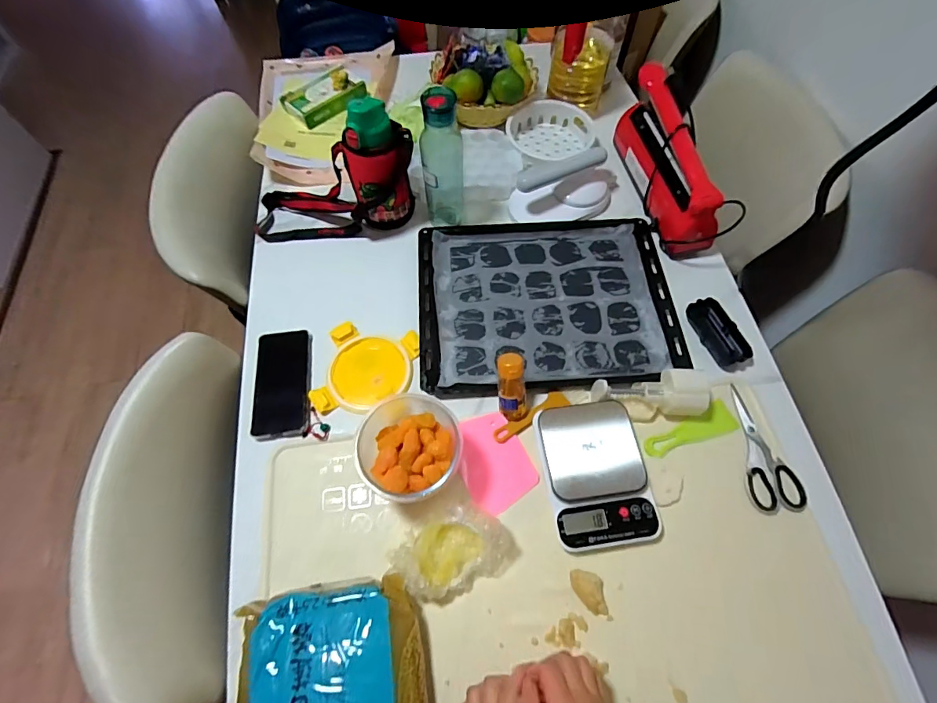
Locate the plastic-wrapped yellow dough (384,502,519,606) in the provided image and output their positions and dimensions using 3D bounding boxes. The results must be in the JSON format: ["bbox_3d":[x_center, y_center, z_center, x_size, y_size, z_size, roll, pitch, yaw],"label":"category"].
[{"bbox_3d":[-0.016,0.241,0.539,0.143,0.056,0.095,-24,66,-12],"label":"plastic-wrapped yellow dough"}]

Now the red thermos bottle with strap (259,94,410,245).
[{"bbox_3d":[-0.223,-0.280,0.700,0.268,0.202,0.091,-2,64,-2],"label":"red thermos bottle with strap"}]

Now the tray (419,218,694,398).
[{"bbox_3d":[0.122,-0.086,0.714,0.393,0.033,0.307,-3,64,-2],"label":"tray"}]

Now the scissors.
[{"bbox_3d":[0.409,0.131,0.612,0.070,0.011,0.174,5,64,2],"label":"scissors"}]

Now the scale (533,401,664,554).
[{"bbox_3d":[0.165,0.157,0.582,0.127,0.037,0.180,-8,64,-5],"label":"scale"}]

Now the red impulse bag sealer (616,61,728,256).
[{"bbox_3d":[0.340,-0.322,0.760,0.067,0.156,0.293,-14,65,-7],"label":"red impulse bag sealer"}]

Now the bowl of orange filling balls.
[{"bbox_3d":[-0.072,0.120,0.565,0.125,0.103,0.134,0,64,0],"label":"bowl of orange filling balls"}]

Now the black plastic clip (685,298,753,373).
[{"bbox_3d":[0.385,-0.028,0.687,0.047,0.022,0.113,-21,66,-11],"label":"black plastic clip"}]

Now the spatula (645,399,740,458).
[{"bbox_3d":[0.309,0.108,0.627,0.144,0.012,0.045,-17,65,-9],"label":"spatula"}]

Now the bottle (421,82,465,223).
[{"bbox_3d":[-0.039,-0.291,0.703,0.065,0.224,0.053,-1,64,-1],"label":"bottle"}]

